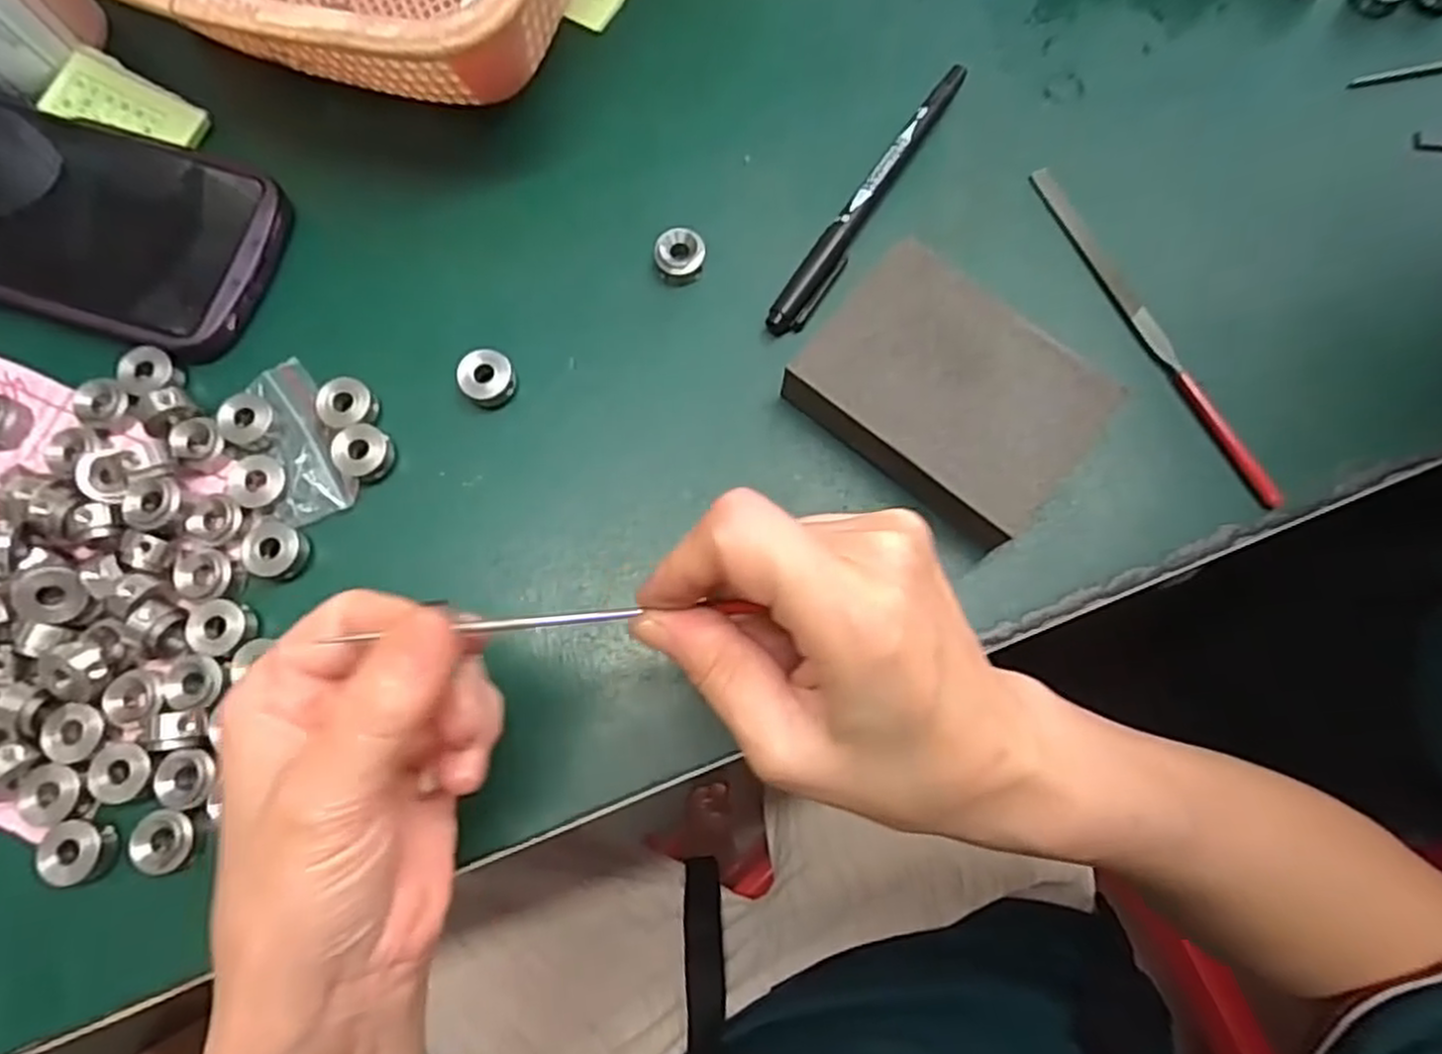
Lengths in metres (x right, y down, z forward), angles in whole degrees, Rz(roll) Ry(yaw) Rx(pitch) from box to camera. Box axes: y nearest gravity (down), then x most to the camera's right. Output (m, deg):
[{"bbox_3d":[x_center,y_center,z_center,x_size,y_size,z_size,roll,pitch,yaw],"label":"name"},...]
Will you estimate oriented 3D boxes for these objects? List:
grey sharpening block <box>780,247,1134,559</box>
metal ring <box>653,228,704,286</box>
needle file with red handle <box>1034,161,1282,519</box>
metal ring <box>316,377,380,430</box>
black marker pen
[{"bbox_3d":[0.079,-0.045,0.273,0.093,0.027,0.073,39,82,8],"label":"grey sharpening block"},{"bbox_3d":[-0.016,-0.105,0.295,0.018,0.012,0.017,0,78,1],"label":"metal ring"},{"bbox_3d":[0.162,-0.075,0.288,0.009,0.010,0.154,-26,79,-4],"label":"needle file with red handle"},{"bbox_3d":[-0.139,-0.045,0.283,0.018,0.012,0.019,0,78,1],"label":"metal ring"},{"bbox_3d":[0.059,-0.131,0.300,0.014,0.008,0.135,33,81,7],"label":"black marker pen"}]

